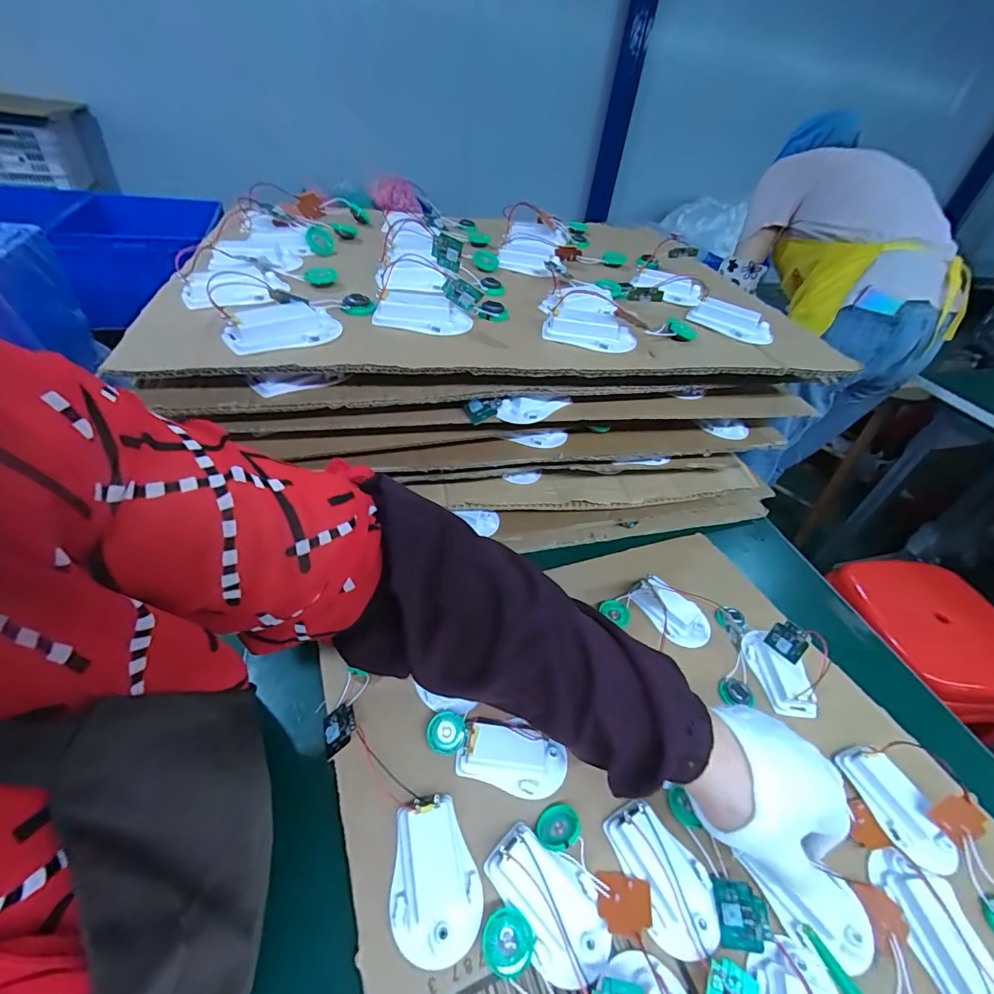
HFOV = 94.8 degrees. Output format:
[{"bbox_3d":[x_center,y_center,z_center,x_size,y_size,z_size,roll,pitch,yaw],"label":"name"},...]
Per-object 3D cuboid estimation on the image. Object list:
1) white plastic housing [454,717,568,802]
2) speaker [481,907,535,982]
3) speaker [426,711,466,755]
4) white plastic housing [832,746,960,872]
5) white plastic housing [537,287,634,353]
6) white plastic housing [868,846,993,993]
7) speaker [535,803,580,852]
[{"bbox_3d":[0.011,0.186,0.328,0.074,0.016,0.040,12,46,11],"label":"white plastic housing"},{"bbox_3d":[0.007,0.254,0.261,0.029,0.004,0.028,11,46,10],"label":"speaker"},{"bbox_3d":[-0.037,0.175,0.338,0.027,0.008,0.027,-2,58,3],"label":"speaker"},{"bbox_3d":[0.291,0.223,0.332,0.038,0.013,0.079,-9,46,-10],"label":"white plastic housing"},{"bbox_3d":[0.079,-0.158,0.402,0.083,0.029,0.072,9,46,8],"label":"white plastic housing"},{"bbox_3d":[0.275,0.266,0.284,0.038,0.013,0.077,-2,45,-3],"label":"white plastic housing"},{"bbox_3d":[0.040,0.217,0.300,0.028,0.006,0.029,-23,17,-19],"label":"speaker"}]

